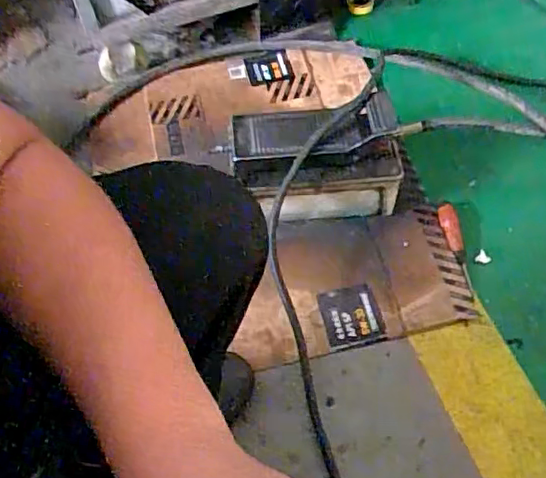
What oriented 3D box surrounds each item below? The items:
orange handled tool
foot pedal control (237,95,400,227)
[{"bbox_3d":[0.295,0.021,0.945,0.030,0.021,0.155,-12,76,-5],"label":"orange handled tool"},{"bbox_3d":[0.067,-0.113,0.937,0.247,0.166,0.116,-6,59,-1],"label":"foot pedal control"}]

